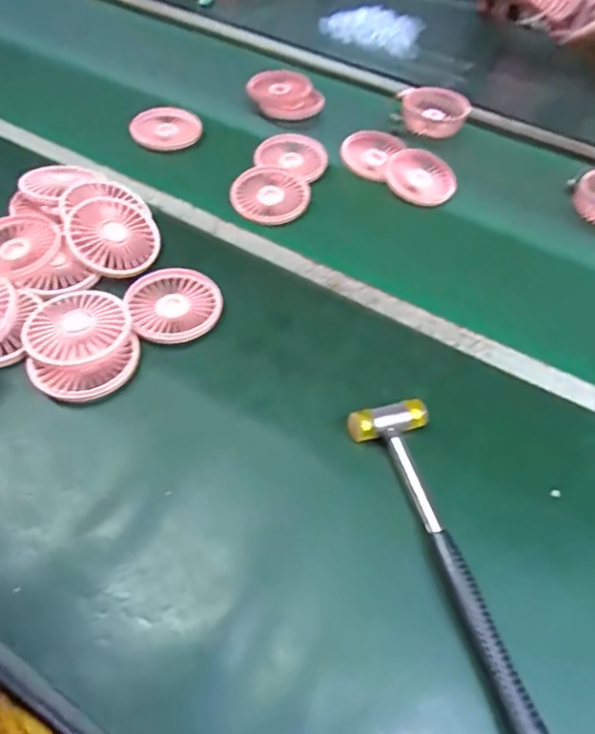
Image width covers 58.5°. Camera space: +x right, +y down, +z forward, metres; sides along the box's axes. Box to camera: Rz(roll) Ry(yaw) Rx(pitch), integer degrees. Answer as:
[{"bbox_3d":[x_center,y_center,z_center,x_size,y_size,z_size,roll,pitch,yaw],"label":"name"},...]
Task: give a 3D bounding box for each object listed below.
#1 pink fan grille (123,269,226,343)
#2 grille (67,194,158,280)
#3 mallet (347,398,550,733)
[{"bbox_3d":[-0.115,-0.062,0.499,0.084,0.016,0.083,3,53,-3],"label":"pink fan grille"},{"bbox_3d":[-0.180,-0.131,0.527,0.087,0.014,0.086,8,69,-22],"label":"grille"},{"bbox_3d":[0.106,0.133,0.382,0.062,0.029,0.238,-11,55,-13],"label":"mallet"}]

